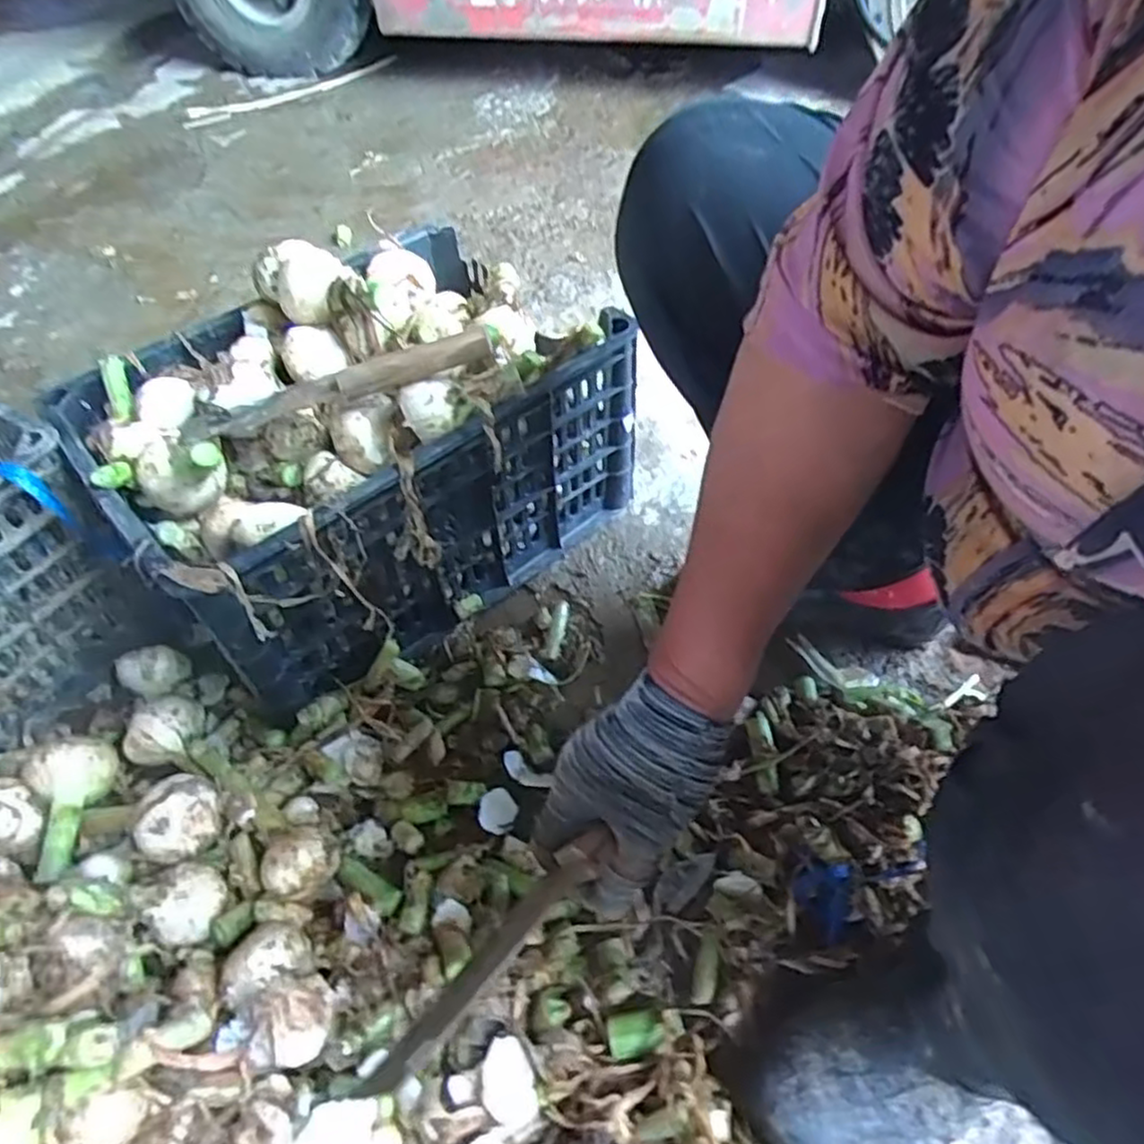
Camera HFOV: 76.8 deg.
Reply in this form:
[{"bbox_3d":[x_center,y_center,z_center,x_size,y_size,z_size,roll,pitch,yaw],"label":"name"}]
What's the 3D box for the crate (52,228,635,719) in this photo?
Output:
[{"bbox_3d":[-0.187,-0.126,0.671,0.413,0.267,0.296,-35,58,-24],"label":"crate"}]

